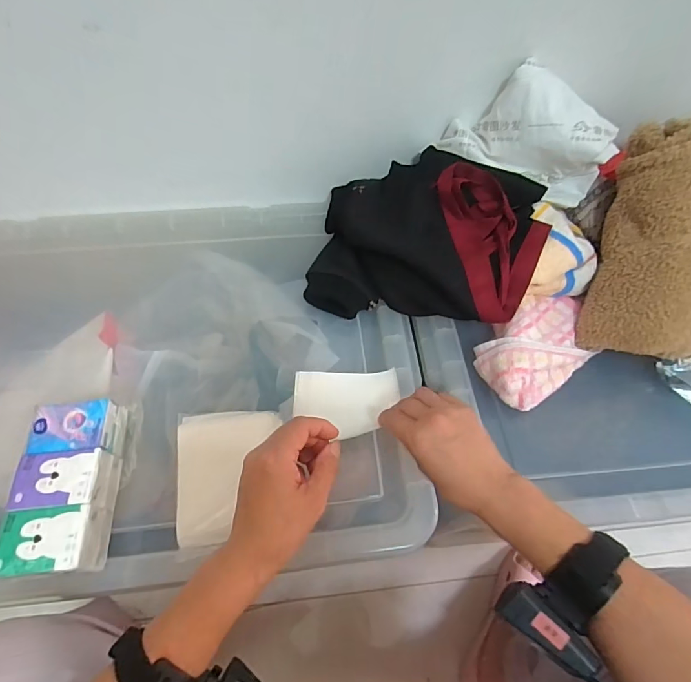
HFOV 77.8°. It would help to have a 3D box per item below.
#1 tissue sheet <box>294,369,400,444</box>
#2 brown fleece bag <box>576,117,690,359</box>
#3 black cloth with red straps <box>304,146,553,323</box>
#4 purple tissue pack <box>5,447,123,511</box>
[{"bbox_3d":[0.001,0.069,0.481,0.116,0.020,0.081,1,60,-2],"label":"tissue sheet"},{"bbox_3d":[0.369,-0.122,0.497,0.129,0.081,0.287,11,84,5],"label":"brown fleece bag"},{"bbox_3d":[0.099,-0.126,0.539,0.274,0.142,0.196,10,60,4],"label":"black cloth with red straps"},{"bbox_3d":[-0.270,0.136,0.414,0.078,0.040,0.052,-5,61,-5],"label":"purple tissue pack"}]

